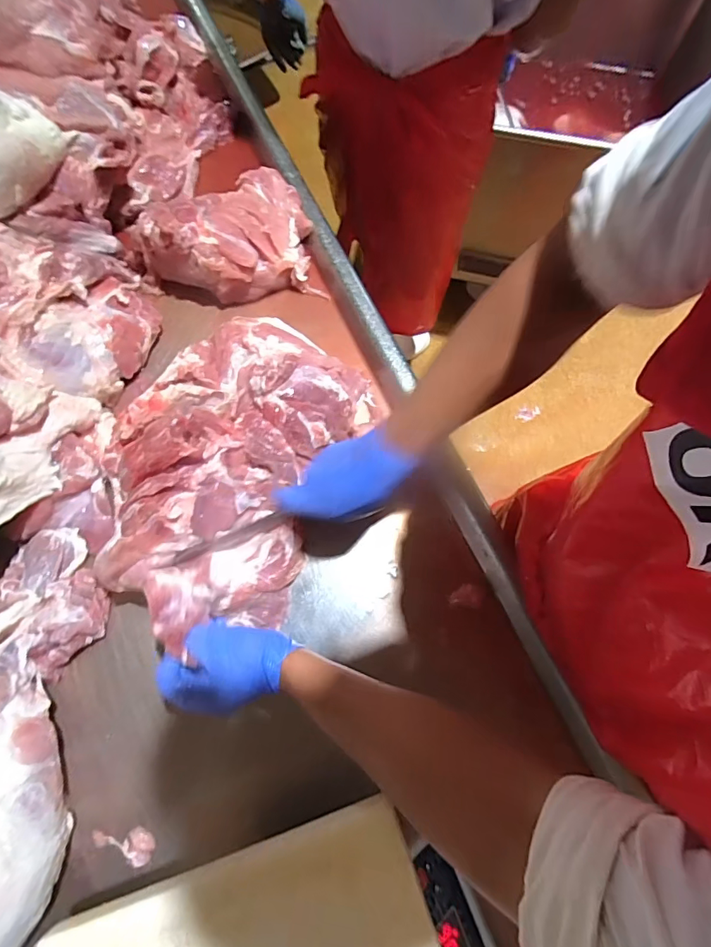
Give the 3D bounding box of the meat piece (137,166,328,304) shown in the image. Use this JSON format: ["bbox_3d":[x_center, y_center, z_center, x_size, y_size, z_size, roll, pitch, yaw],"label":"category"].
[{"bbox_3d":[-0.186,-0.361,0.654,0.238,0.079,0.205,-4,74,1],"label":"meat piece"}]

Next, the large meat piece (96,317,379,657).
[{"bbox_3d":[-0.151,-0.020,0.547,0.261,0.104,0.367,23,76,8],"label":"large meat piece"}]

